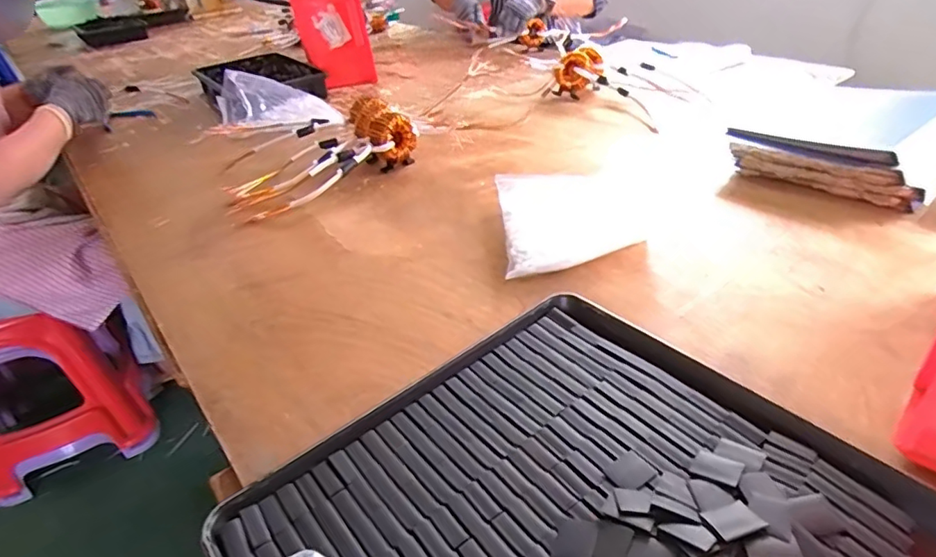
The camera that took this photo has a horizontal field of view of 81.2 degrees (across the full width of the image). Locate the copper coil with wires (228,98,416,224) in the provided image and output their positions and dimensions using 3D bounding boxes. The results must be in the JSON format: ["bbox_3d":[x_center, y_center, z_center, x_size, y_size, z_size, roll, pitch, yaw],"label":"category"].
[{"bbox_3d":[-0.254,-0.221,0.943,0.326,0.089,0.242,-19,37,-18],"label":"copper coil with wires"}]

